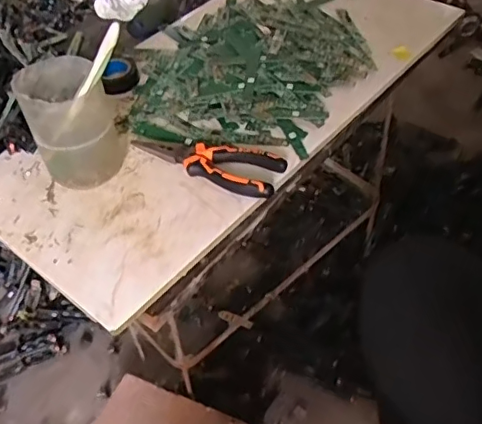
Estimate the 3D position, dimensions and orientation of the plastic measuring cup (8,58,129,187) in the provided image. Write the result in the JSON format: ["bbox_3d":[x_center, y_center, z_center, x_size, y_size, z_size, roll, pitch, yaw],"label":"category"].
[{"bbox_3d":[-0.158,-0.086,0.536,0.076,0.096,0.081,-3,46,3],"label":"plastic measuring cup"}]

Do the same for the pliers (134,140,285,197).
[{"bbox_3d":[-0.032,-0.058,0.566,0.156,0.018,0.055,20,52,23],"label":"pliers"}]

